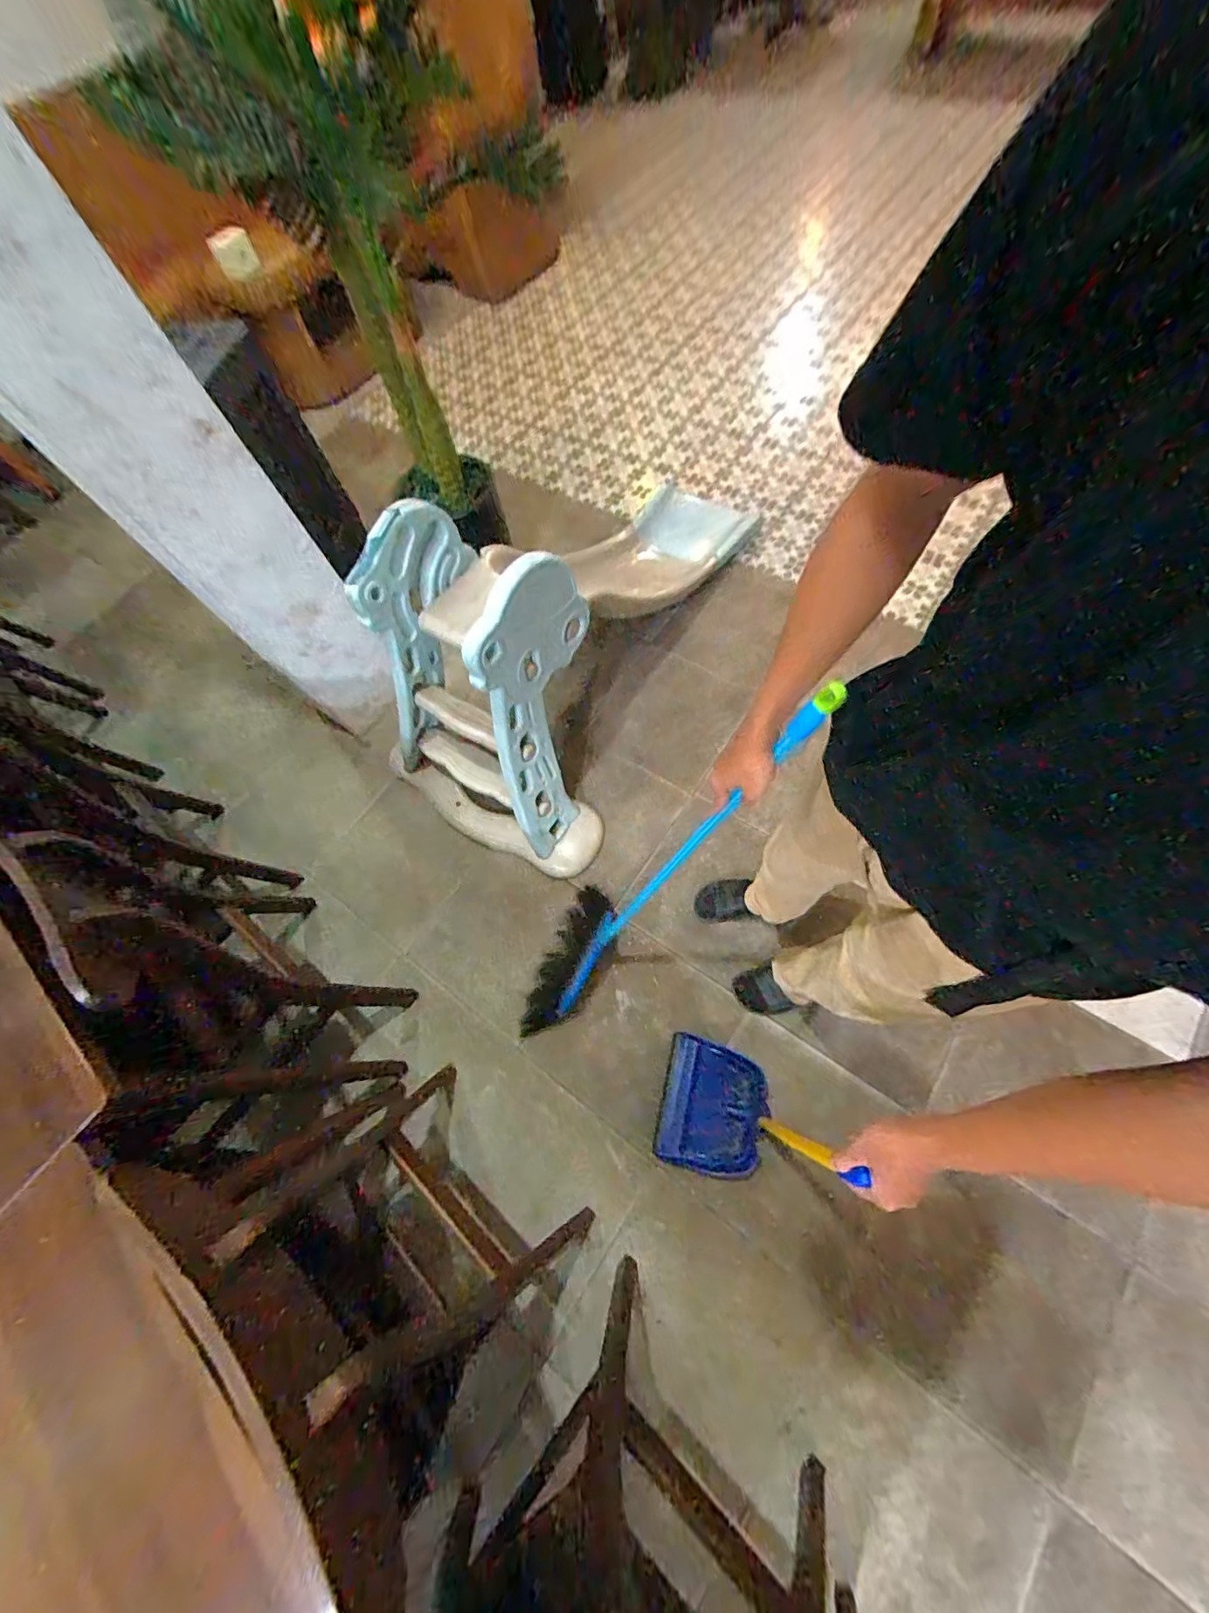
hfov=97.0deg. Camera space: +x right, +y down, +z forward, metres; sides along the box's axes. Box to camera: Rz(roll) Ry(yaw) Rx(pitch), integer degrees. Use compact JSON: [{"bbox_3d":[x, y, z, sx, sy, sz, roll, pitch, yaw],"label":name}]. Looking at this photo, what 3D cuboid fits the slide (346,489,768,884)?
[{"bbox_3d":[-0.066,-0.622,1.435,0.578,0.647,1.407,22,71,16],"label":"slide"}]

